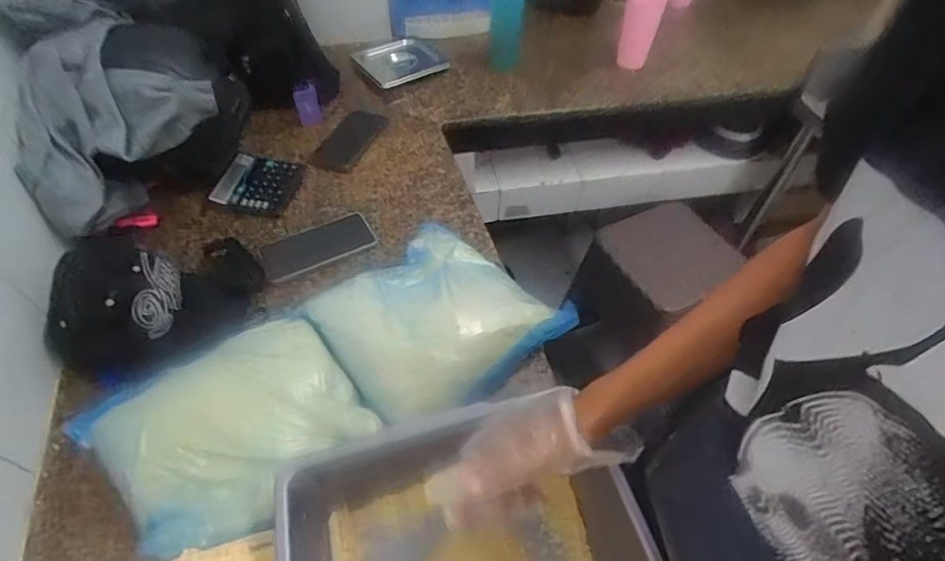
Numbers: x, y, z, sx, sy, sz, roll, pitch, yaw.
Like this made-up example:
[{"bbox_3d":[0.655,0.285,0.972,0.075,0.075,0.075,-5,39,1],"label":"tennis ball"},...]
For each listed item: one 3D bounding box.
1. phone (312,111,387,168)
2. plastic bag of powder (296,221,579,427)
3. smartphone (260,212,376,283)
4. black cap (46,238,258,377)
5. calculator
[{"bbox_3d":[-0.230,-0.271,0.949,0.096,0.014,0.176,15,51,13],"label":"phone"},{"bbox_3d":[-0.049,0.040,0.660,0.267,0.058,0.239,-32,57,-24],"label":"plastic bag of powder"},{"bbox_3d":[-0.239,-0.059,0.778,0.164,0.008,0.088,-21,53,-17],"label":"smartphone"},{"bbox_3d":[-0.415,0.022,0.671,0.257,0.114,0.156,-34,60,-24],"label":"black cap"},{"bbox_3d":[-0.361,-0.168,0.857,0.118,0.028,0.130,6,52,4],"label":"calculator"}]

